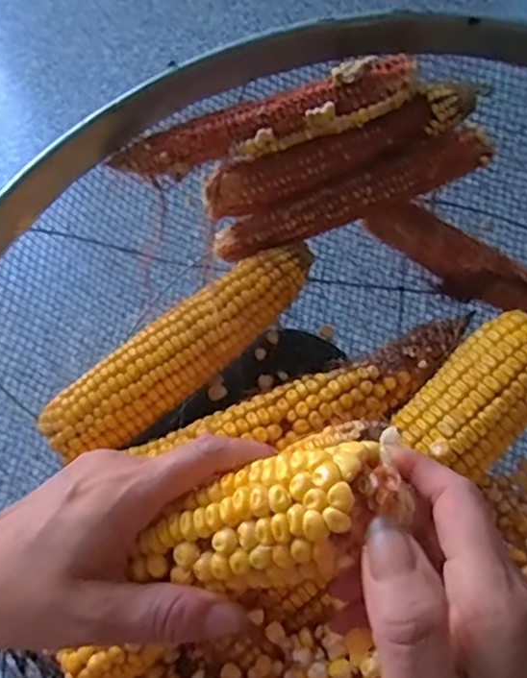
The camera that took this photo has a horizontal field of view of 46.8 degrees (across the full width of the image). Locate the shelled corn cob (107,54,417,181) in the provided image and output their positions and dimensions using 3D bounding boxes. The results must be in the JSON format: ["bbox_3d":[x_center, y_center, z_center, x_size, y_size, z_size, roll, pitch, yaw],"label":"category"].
[{"bbox_3d":[0.000,-0.123,0.354,0.175,0.029,0.024,-14,67,9],"label":"shelled corn cob"}]

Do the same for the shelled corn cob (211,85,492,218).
[{"bbox_3d":[0.045,-0.113,0.364,0.169,0.027,0.029,-20,68,11],"label":"shelled corn cob"}]

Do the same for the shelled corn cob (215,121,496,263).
[{"bbox_3d":[0.050,-0.086,0.372,0.170,0.022,0.025,-19,67,17],"label":"shelled corn cob"}]

